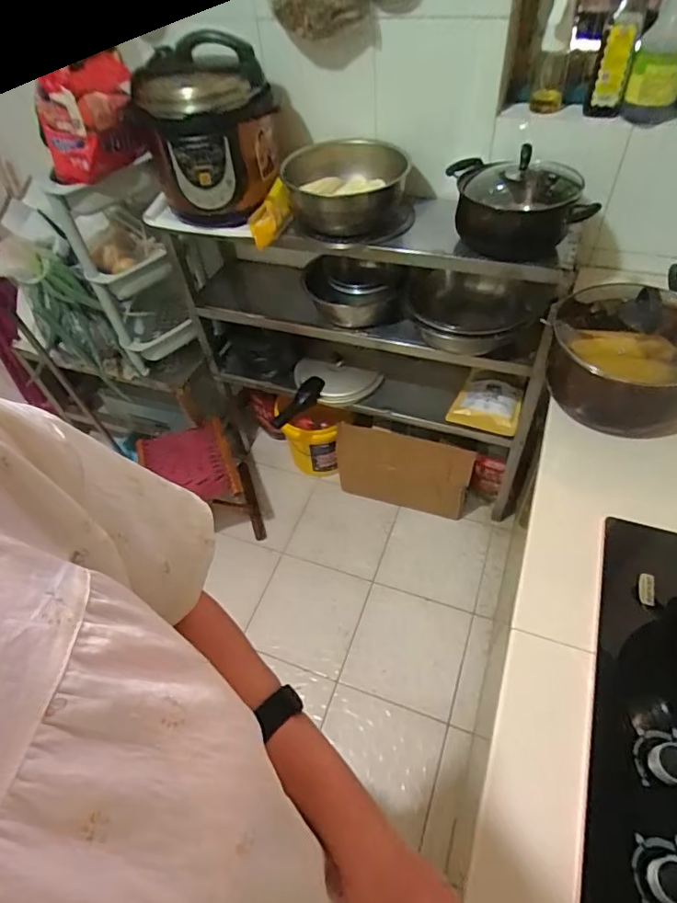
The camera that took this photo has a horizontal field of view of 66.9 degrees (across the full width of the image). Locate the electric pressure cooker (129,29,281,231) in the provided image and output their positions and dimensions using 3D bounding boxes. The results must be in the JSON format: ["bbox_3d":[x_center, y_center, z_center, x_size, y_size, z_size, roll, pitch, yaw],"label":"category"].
[{"bbox_3d":[-0.252,-0.629,1.016,0.242,0.273,0.251,-17,50,-9],"label":"electric pressure cooker"}]

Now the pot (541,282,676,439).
[{"bbox_3d":[0.483,-0.164,0.845,0.260,0.165,0.223,20,55,21],"label":"pot"}]

